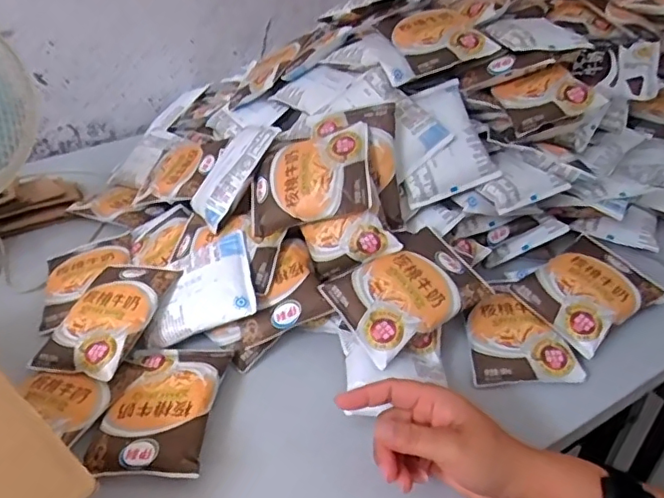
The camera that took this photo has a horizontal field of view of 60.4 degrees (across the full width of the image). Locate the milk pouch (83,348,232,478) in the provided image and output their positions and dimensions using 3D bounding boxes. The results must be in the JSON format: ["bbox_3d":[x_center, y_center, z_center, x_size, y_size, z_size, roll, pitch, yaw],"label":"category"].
[{"bbox_3d":[-0.148,0.131,0.493,0.094,0.018,0.131,2,36,4],"label":"milk pouch"}]

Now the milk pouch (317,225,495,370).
[{"bbox_3d":[0.071,0.037,0.539,0.133,0.019,0.094,-30,58,-16],"label":"milk pouch"}]

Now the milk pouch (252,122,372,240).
[{"bbox_3d":[-0.026,-0.075,0.585,0.129,0.018,0.100,-12,66,20],"label":"milk pouch"}]

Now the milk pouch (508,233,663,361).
[{"bbox_3d":[0.263,0.037,0.582,0.133,0.026,0.096,-24,42,-28],"label":"milk pouch"}]

